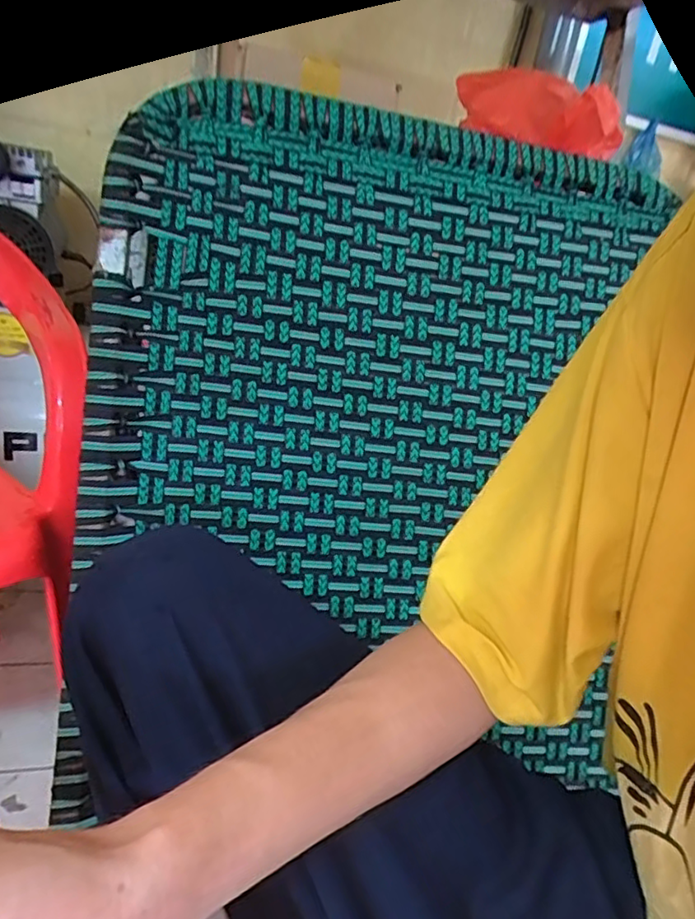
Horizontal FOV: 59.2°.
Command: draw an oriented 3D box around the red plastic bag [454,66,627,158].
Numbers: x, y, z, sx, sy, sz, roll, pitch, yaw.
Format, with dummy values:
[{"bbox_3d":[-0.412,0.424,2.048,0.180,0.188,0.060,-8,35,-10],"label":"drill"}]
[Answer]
[{"bbox_3d":[0.260,-0.483,0.842,0.078,0.085,0.257,-15,45,-37],"label":"red plastic bag"}]

